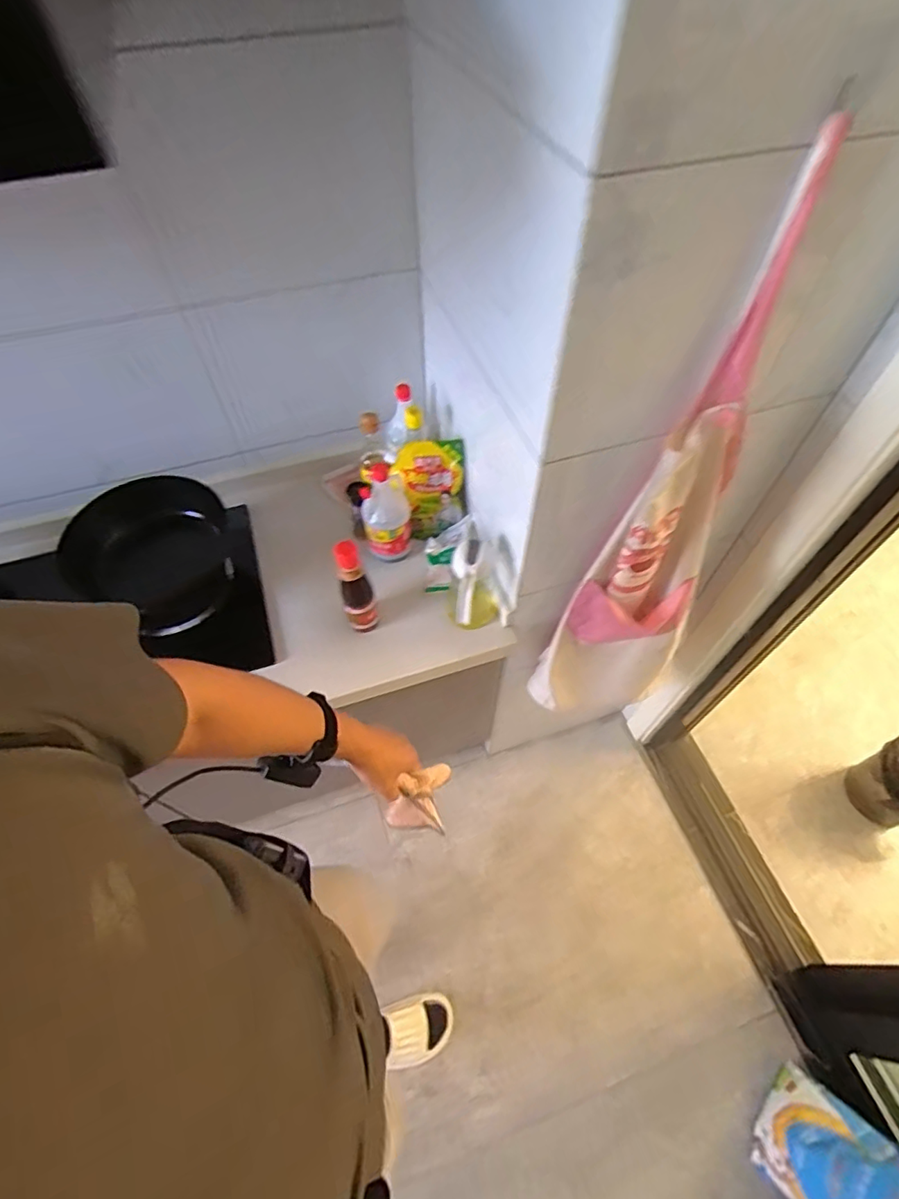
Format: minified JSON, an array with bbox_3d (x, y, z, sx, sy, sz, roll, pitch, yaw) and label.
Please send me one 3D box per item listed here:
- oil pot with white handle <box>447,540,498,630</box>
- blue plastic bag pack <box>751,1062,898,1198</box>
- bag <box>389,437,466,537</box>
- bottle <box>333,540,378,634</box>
[{"bbox_3d":[0.041,-0.006,0.926,0.095,0.184,0.107,5,57,3],"label":"oil pot with white handle"},{"bbox_3d":[0.784,1.126,1.065,0.212,0.076,0.327,-45,30,-21],"label":"blue plastic bag pack"},{"bbox_3d":[-0.035,-0.208,1.035,0.129,0.197,0.029,1,40,7],"label":"bag"},{"bbox_3d":[-0.152,-0.010,0.921,0.059,0.214,0.052,-16,58,-11],"label":"bottle"}]

